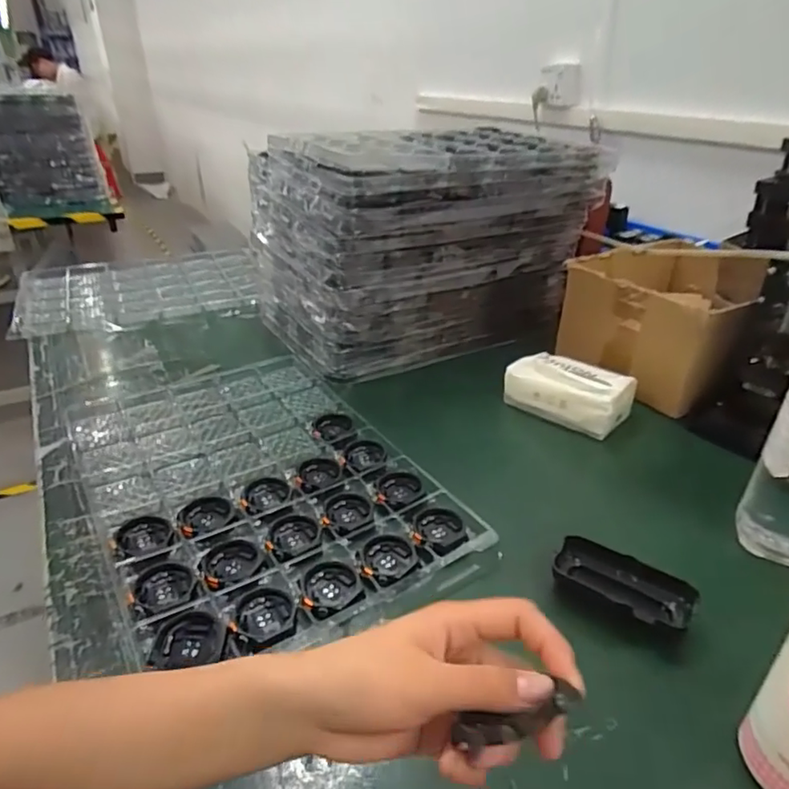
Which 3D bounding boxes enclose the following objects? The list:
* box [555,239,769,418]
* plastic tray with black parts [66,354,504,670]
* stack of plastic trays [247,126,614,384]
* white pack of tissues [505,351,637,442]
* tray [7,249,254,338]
[{"bbox_3d":[0.394,-0.120,0.825,0.229,0.138,0.290,25,38,35],"label":"box"},{"bbox_3d":[-0.152,0.081,0.588,0.290,0.024,0.424,-17,36,-30],"label":"plastic tray with black parts"},{"bbox_3d":[0.046,-0.241,0.881,0.442,0.284,0.284,-18,35,-28],"label":"stack of plastic trays"},{"bbox_3d":[0.223,-0.006,0.715,0.147,0.052,0.082,23,36,31],"label":"white pack of tissues"},{"bbox_3d":[-0.472,-0.206,1.055,0.424,0.024,0.341,-15,34,-24],"label":"tray"}]

